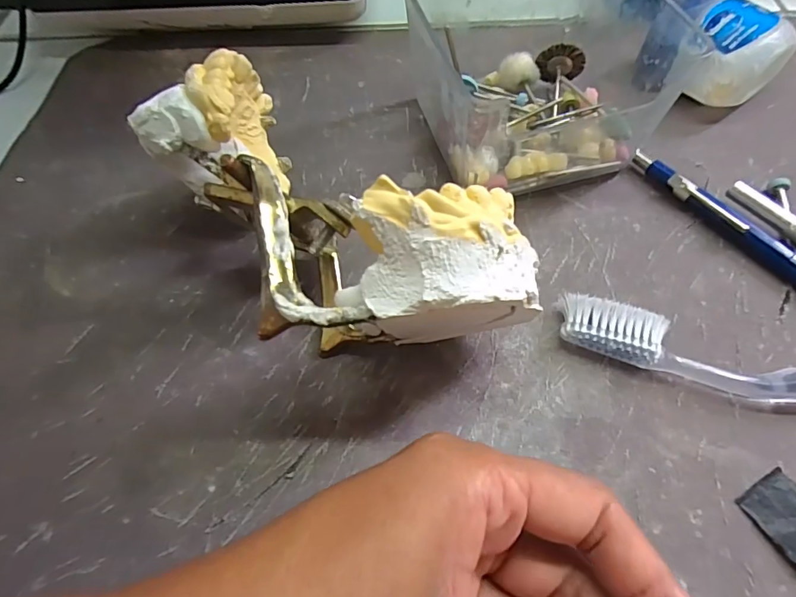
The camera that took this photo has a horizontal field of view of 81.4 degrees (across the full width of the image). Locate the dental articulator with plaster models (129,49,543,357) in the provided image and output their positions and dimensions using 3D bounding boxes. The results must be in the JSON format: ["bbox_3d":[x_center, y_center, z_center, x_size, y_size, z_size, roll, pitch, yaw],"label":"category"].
[{"bbox_3d":[-0.028,-0.026,0.167,0.151,0.071,0.076,40,70,22],"label":"dental articulator with plaster models"}]

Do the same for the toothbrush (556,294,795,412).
[{"bbox_3d":[0.148,0.033,0.160,0.181,0.012,0.019,16,63,11],"label":"toothbrush"}]

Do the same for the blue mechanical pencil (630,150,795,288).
[{"bbox_3d":[0.154,-0.018,0.189,0.009,0.012,0.139,-35,65,-16],"label":"blue mechanical pencil"}]

